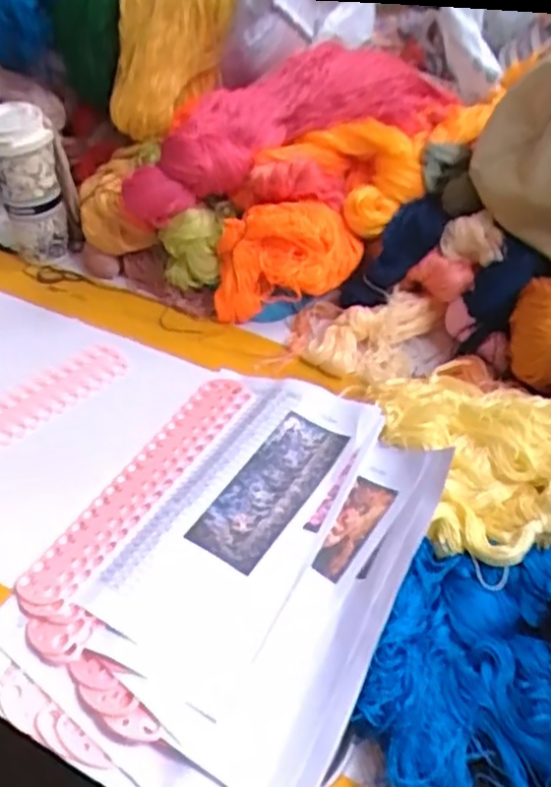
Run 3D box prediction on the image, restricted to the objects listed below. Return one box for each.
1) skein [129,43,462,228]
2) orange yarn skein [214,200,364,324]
[{"bbox_3d":[-0.002,-0.351,0.883,0.429,0.090,0.217,-19,49,-16],"label":"skein"},{"bbox_3d":[0.010,-0.158,0.810,0.170,0.104,0.099,-8,47,-6],"label":"orange yarn skein"}]

